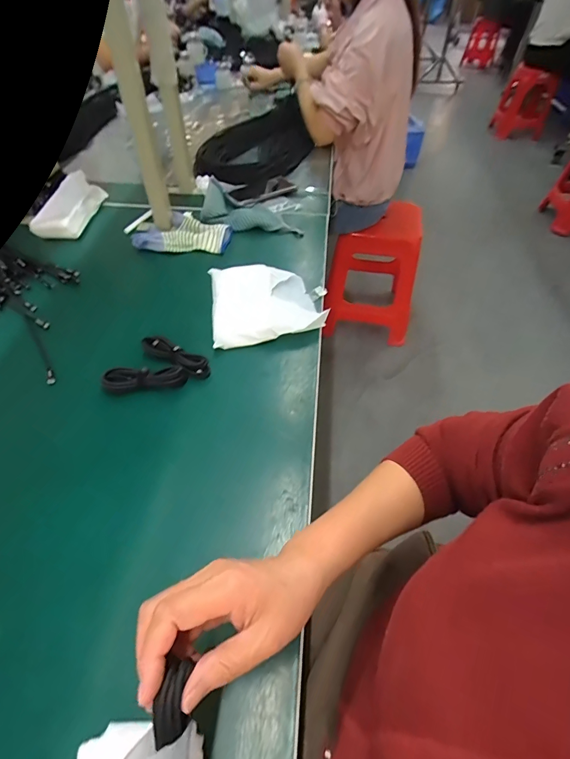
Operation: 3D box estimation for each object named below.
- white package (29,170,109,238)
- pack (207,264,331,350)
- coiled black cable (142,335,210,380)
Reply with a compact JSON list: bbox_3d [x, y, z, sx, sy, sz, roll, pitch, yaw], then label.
[{"bbox_3d":[-0.436,-0.356,0.750,0.081,0.081,0.175,6,51,5],"label":"white package"},{"bbox_3d":[-0.027,-0.125,0.591,0.176,0.029,0.172,-5,51,-4],"label":"pack"},{"bbox_3d":[-0.153,-0.032,0.519,0.103,0.024,0.035,27,55,20],"label":"coiled black cable"}]

